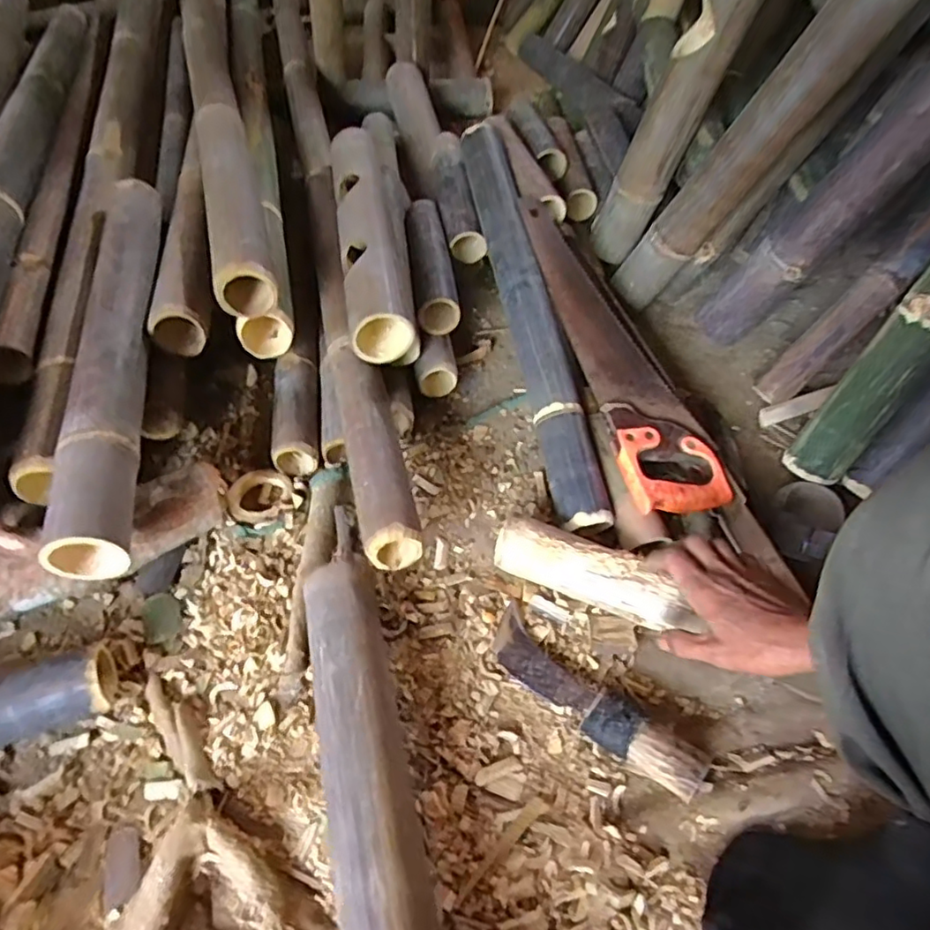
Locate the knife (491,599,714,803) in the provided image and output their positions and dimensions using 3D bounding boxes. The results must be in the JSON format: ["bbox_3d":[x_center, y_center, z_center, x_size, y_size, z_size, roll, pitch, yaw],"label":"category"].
[{"bbox_3d":[0.123,0.223,0.608,0.233,0.046,0.063,35,57,22],"label":"knife"}]

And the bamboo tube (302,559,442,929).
[{"bbox_3d":[-0.055,0.347,0.454,0.073,0.074,0.604,-10,50,-11],"label":"bamboo tube"}]

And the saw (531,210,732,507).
[{"bbox_3d":[0.189,-0.154,0.814,0.118,0.032,0.488,-12,63,-18],"label":"saw"}]

